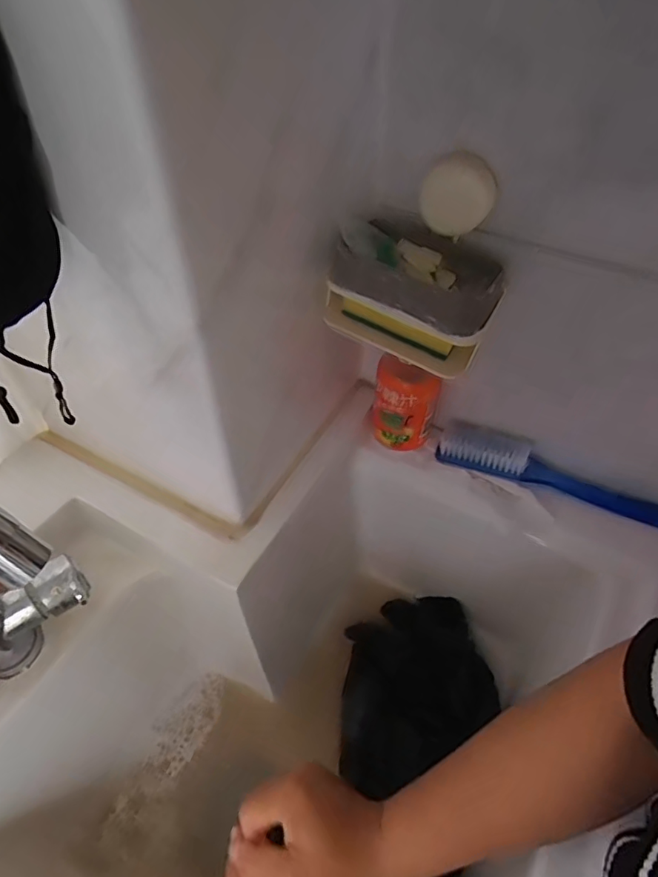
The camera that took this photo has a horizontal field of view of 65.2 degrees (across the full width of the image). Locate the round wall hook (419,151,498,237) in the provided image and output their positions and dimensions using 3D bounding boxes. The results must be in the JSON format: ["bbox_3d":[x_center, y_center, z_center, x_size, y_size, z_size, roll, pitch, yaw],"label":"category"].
[{"bbox_3d":[0.096,-0.181,0.384,0.053,0.052,0.018,5,49,5],"label":"round wall hook"}]

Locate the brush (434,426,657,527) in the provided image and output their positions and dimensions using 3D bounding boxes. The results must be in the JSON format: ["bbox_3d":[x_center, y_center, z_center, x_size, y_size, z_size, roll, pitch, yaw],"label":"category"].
[{"bbox_3d":[0.223,0.034,0.512,0.227,0.027,0.044,21,53,18],"label":"brush"}]

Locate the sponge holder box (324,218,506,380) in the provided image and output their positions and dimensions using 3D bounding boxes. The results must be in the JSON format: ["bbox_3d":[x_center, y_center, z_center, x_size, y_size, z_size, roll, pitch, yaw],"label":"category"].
[{"bbox_3d":[0.067,-0.116,0.414,0.133,0.081,0.087,23,53,20],"label":"sponge holder box"}]

